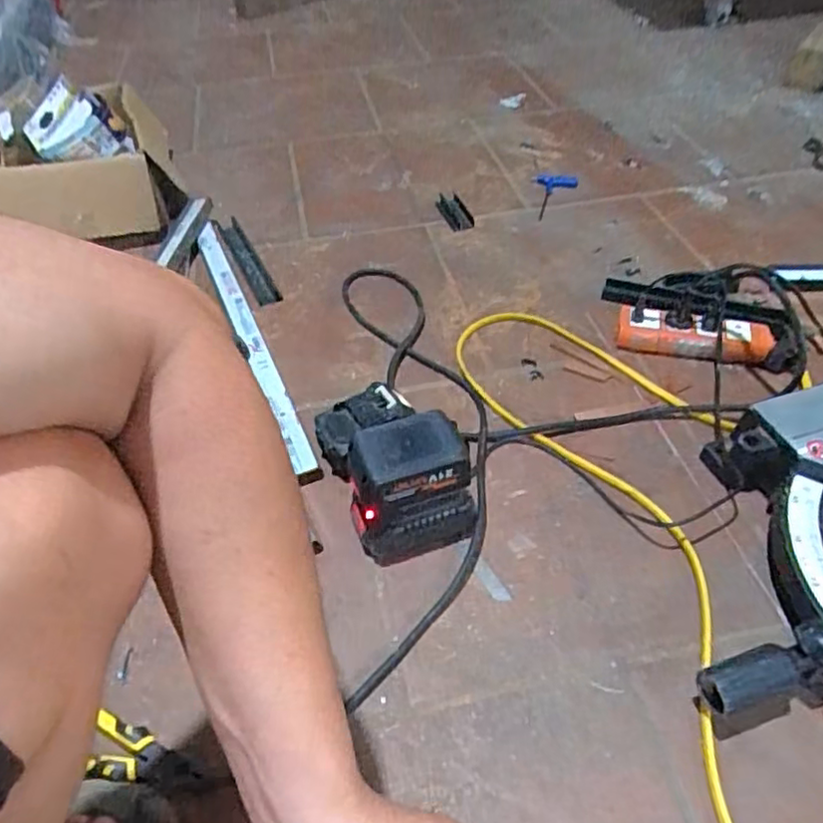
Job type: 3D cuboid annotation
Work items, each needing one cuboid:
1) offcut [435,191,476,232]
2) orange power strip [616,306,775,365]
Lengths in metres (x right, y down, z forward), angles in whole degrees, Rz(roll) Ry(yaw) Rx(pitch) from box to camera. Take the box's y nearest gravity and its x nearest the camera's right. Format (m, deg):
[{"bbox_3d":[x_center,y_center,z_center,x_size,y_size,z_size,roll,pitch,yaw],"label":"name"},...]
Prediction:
[{"bbox_3d":[0.079,-0.354,1.160,0.042,0.023,0.087,-22,62,-18],"label":"offcut"},{"bbox_3d":[0.388,-0.101,0.891,0.203,0.043,0.066,9,47,11],"label":"orange power strip"}]

